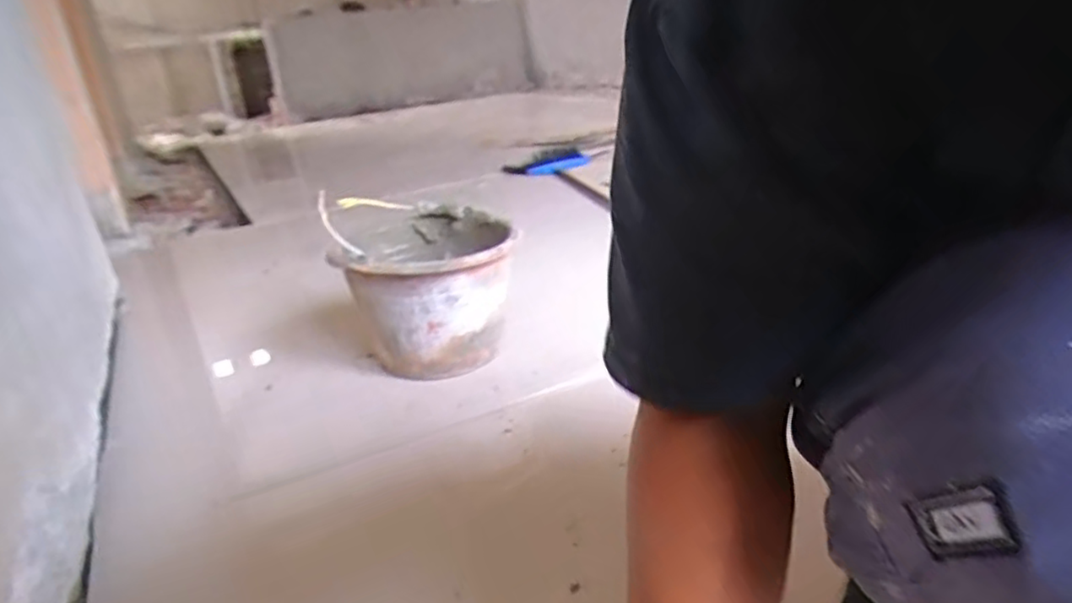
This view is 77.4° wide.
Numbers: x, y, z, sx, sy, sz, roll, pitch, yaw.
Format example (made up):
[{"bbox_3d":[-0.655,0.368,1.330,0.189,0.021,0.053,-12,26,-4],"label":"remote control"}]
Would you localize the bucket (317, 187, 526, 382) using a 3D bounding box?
[{"bbox_3d":[-0.167,-0.023,1.006,0.245,0.226,0.256,-5,23,2],"label":"bucket"}]

